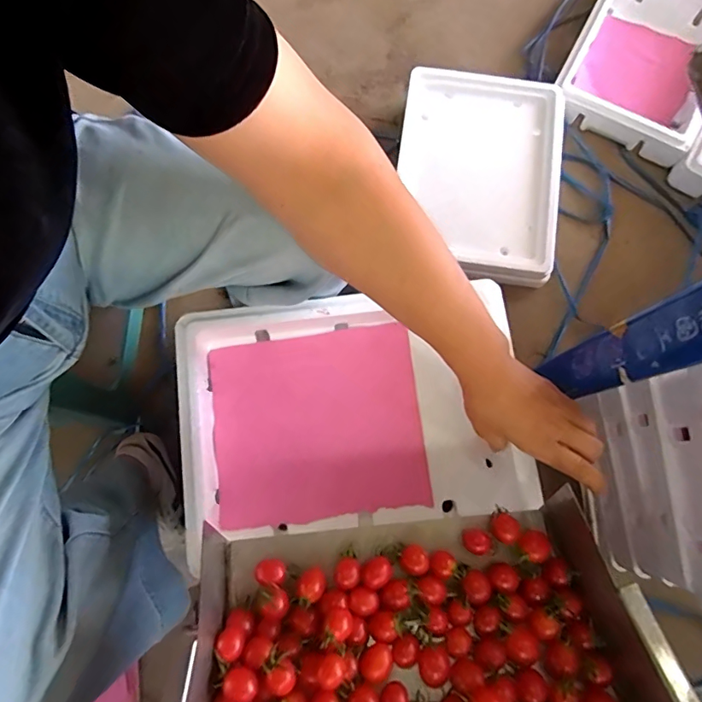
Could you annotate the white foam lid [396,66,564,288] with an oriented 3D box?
[{"bbox_3d":[0.219,-0.305,0.831,0.274,0.044,0.354,8,79,2],"label":"white foam lid"}]

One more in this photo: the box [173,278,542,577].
[{"bbox_3d":[-0.001,0.073,0.517,0.340,0.064,0.252,-8,79,-2],"label":"box"}]

